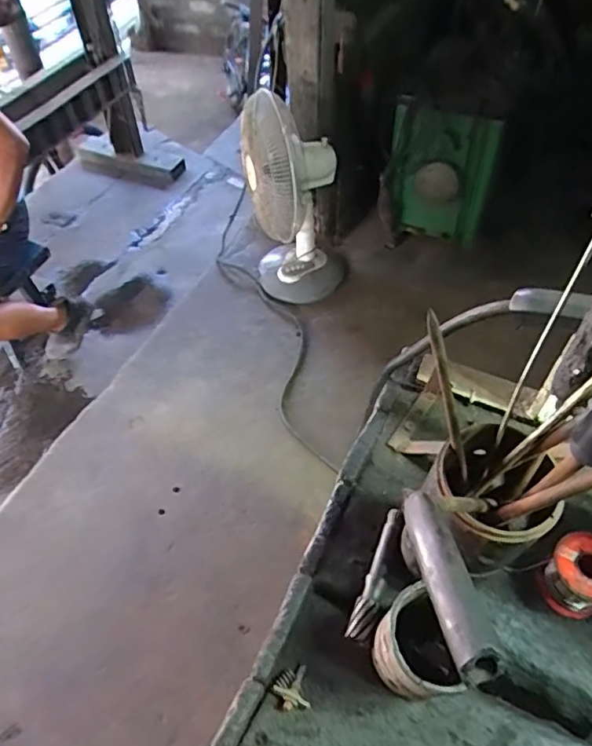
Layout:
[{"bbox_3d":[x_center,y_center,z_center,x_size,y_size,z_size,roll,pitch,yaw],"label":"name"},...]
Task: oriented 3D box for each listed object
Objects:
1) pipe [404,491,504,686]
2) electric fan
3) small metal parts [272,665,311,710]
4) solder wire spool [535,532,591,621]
[{"bbox_3d":[0.058,0.080,0.226,0.017,0.013,0.081,-6,33,-3],"label":"pipe"},{"bbox_3d":[0.006,-0.541,1.716,0.296,0.597,0.305,-7,52,-4],"label":"electric fan"},{"bbox_3d":[-0.004,0.247,0.440,0.026,0.010,0.029,-5,52,-2],"label":"small metal parts"},{"bbox_3d":[0.232,0.166,0.459,0.045,0.058,0.051,-37,59,-24],"label":"solder wire spool"}]

